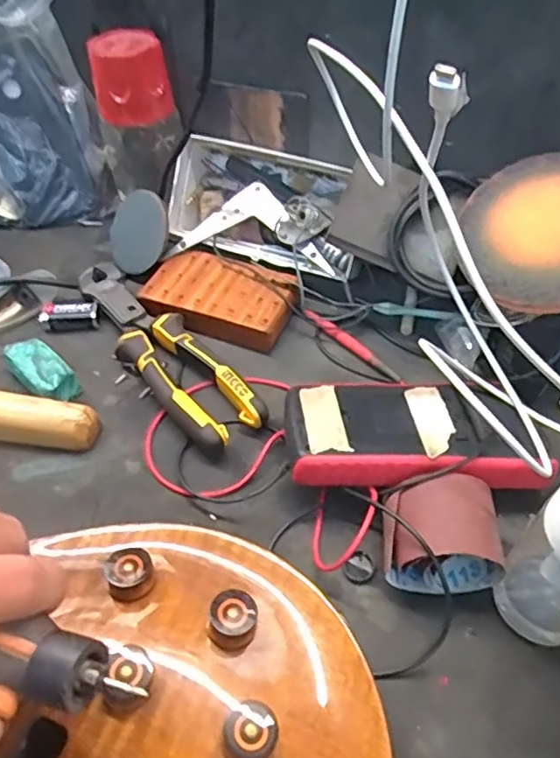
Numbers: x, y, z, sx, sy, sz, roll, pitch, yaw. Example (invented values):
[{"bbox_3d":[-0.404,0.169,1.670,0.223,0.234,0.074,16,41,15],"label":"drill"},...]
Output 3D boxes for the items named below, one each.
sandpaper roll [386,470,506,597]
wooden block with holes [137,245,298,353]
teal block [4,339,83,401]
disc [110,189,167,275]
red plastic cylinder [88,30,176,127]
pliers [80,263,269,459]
[{"bbox_3d":[0.095,0.093,0.357,0.067,0.046,0.055,-4,50,-2],"label":"sandpaper roll"},{"bbox_3d":[-0.049,-0.070,0.508,0.123,0.030,0.076,17,52,16],"label":"wooden block with holes"},{"bbox_3d":[-0.182,-0.005,0.455,0.068,0.030,0.033,33,58,26],"label":"teal block"},{"bbox_3d":[-0.125,-0.129,0.527,0.058,0.073,0.008,29,22,14],"label":"disc"},{"bbox_3d":[-0.127,-0.253,0.501,0.064,0.055,0.052,-9,50,-6],"label":"red plastic cylinder"},{"bbox_3d":[-0.093,-0.021,0.465,0.053,0.028,0.202,-34,57,-24],"label":"pliers"}]

